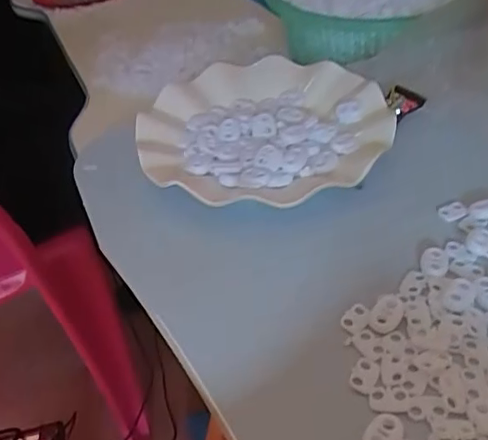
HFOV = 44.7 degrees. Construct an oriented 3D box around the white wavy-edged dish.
[{"bbox_3d":[0.014,-0.068,0.431,0.177,0.030,0.167,-4,37,3],"label":"white wavy-edged dish"}]

